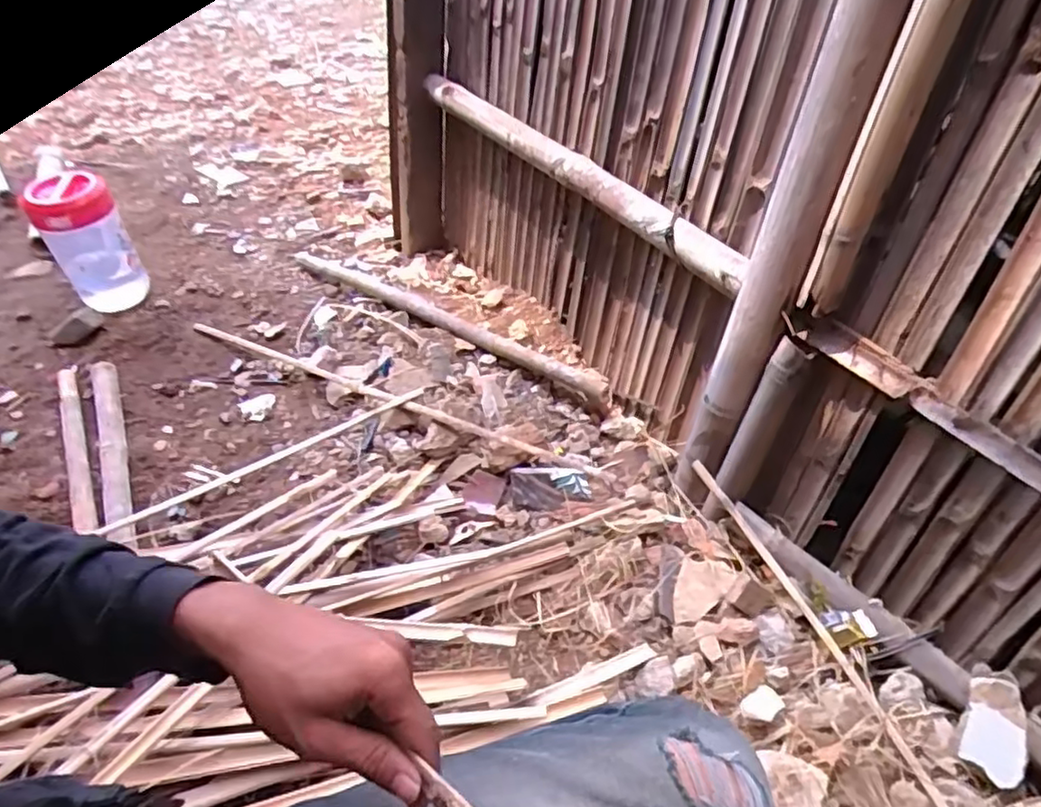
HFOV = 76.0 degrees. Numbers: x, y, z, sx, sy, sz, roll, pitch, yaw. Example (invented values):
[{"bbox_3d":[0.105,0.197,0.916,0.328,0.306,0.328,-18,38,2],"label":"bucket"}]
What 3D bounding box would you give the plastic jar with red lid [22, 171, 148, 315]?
[{"bbox_3d":[-0.962,-0.363,1.480,0.169,0.309,0.133,-23,50,-29],"label":"plastic jar with red lid"}]

